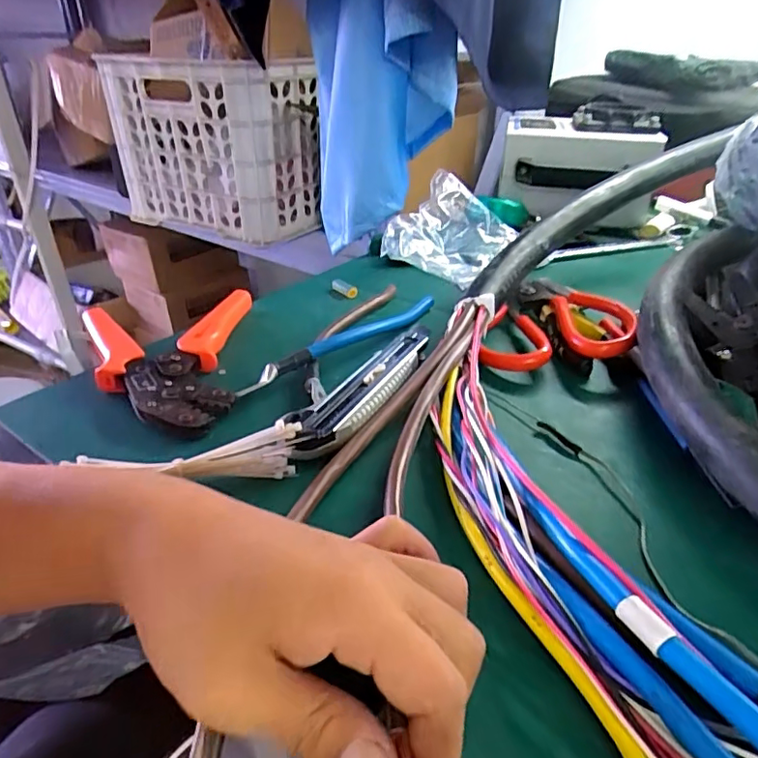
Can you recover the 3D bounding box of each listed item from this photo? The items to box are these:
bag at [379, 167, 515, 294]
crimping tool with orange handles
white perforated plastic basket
[{"bbox_3d":[0.075,-0.153,0.593,0.090,0.075,0.147,22,37,32],"label":"bag"},{"bbox_3d":[-0.144,-0.017,0.415,0.119,0.021,0.163,-10,32,-17],"label":"crimping tool with orange handles"},{"bbox_3d":[-0.283,-0.396,0.983,0.335,0.252,0.216,17,35,25],"label":"white perforated plastic basket"}]

